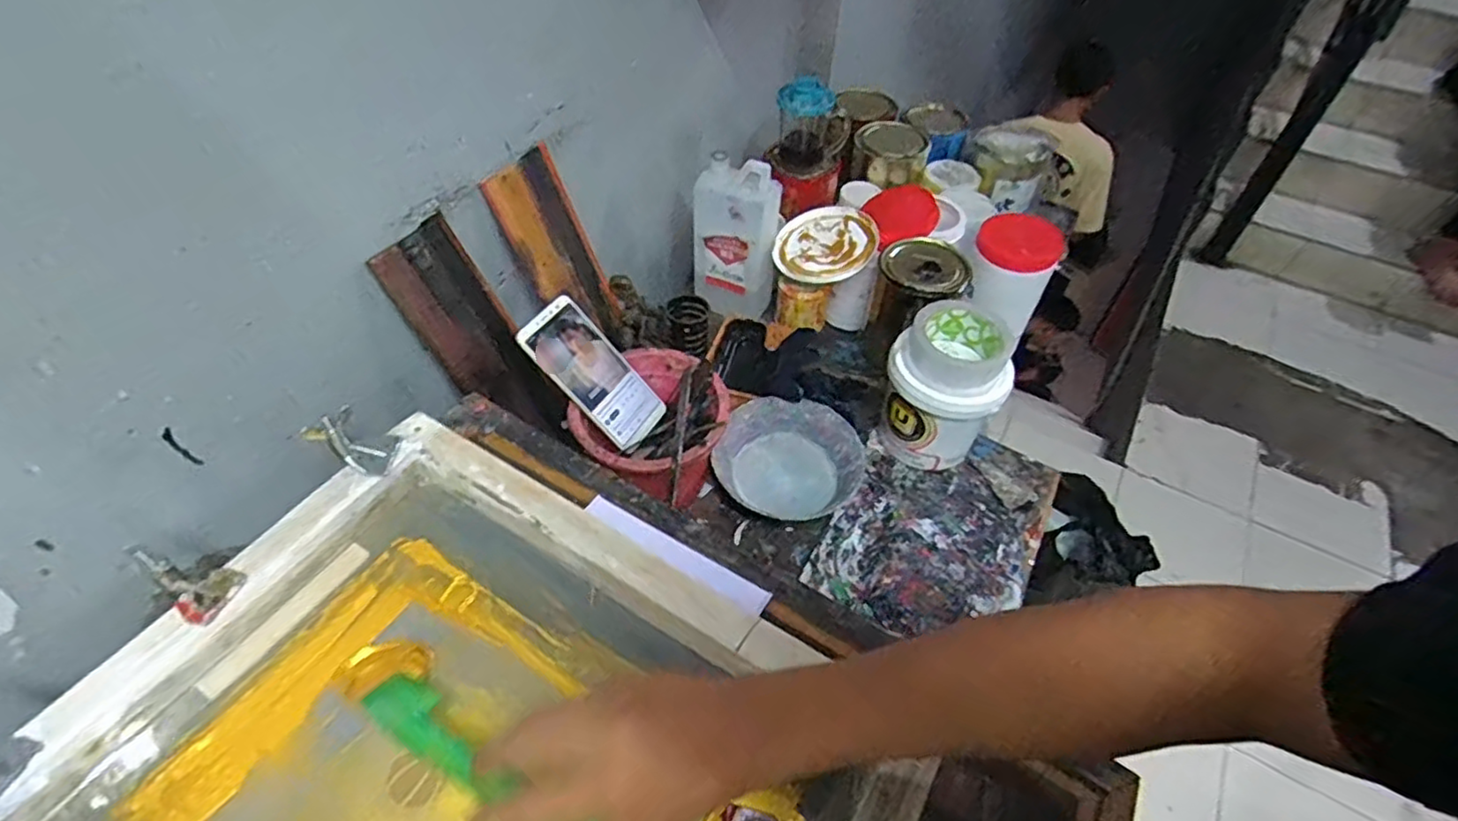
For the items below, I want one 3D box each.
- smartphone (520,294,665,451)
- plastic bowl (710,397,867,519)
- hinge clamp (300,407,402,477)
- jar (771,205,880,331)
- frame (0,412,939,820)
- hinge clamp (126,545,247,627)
[{"bbox_3d":[-0.132,-0.036,0.675,0.157,0.007,0.075,49,54,-15],"label":"smartphone"},{"bbox_3d":[0.065,0.057,0.743,0.154,0.060,0.125,14,51,9],"label":"plastic bowl"},{"bbox_3d":[-0.280,0.021,0.511,0.046,0.041,0.036,13,50,8],"label":"hinge clamp"},{"bbox_3d":[0.122,-0.191,0.899,0.124,0.119,0.116,1,50,-1],"label":"jar"},{"bbox_3d":[-0.153,0.225,0.395,0.455,0.053,0.357,26,53,18],"label":"frame"},{"bbox_3d":[-0.347,0.105,0.436,0.046,0.045,0.038,25,53,18],"label":"hinge clamp"}]

